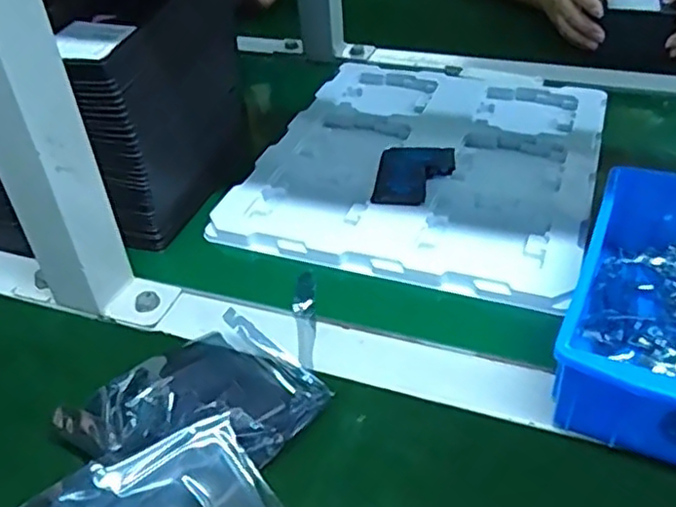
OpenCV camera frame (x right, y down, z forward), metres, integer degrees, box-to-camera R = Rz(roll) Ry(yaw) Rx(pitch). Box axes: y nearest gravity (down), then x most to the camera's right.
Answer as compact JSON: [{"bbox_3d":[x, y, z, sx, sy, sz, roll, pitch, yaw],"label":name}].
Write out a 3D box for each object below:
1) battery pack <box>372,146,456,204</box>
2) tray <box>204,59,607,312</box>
[{"bbox_3d":[0.063,-0.063,0.537,0.060,0.015,0.074,5,40,10],"label":"battery pack"},{"bbox_3d":[0.084,-0.093,0.585,0.273,0.011,0.336,12,42,18],"label":"tray"}]

